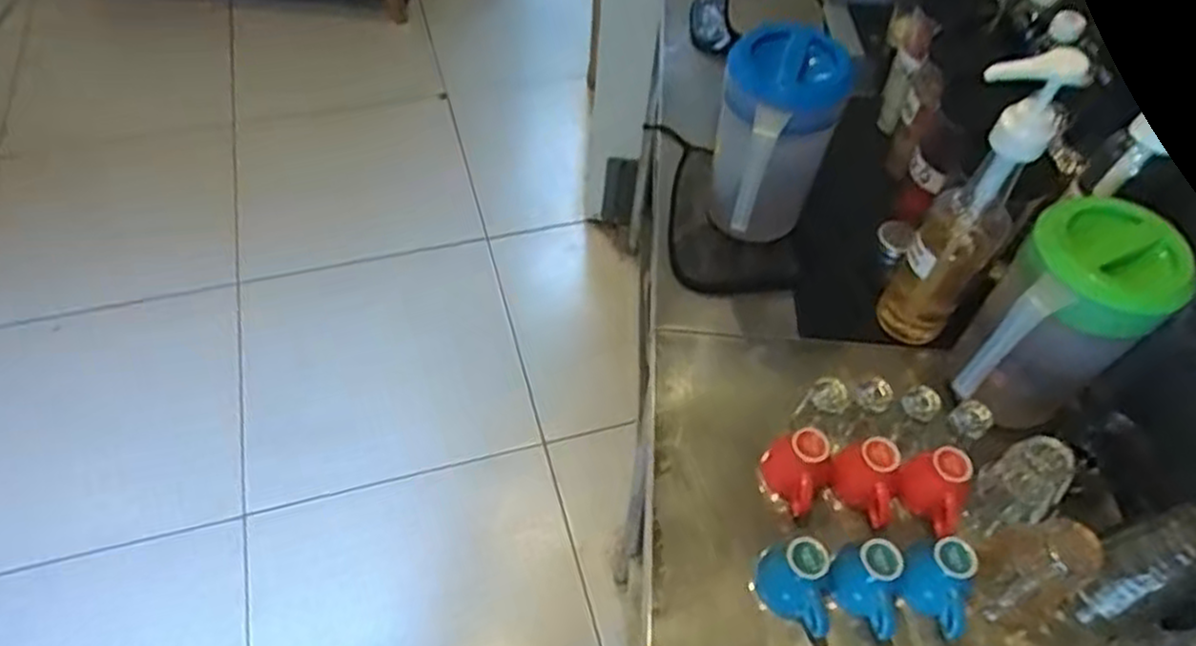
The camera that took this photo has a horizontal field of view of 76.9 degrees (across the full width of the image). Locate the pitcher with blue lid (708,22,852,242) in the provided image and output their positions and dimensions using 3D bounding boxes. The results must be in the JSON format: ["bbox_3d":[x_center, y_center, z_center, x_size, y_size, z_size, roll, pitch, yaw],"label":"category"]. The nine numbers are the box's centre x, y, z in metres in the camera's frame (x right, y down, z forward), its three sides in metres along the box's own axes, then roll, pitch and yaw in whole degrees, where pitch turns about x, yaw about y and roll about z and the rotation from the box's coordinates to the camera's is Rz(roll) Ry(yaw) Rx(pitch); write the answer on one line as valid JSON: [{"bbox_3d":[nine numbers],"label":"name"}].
[{"bbox_3d":[0.181,-0.178,0.826,0.117,0.227,0.144,16,55,8],"label":"pitcher with blue lid"}]

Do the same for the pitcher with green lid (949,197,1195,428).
[{"bbox_3d":[0.416,0.012,0.703,0.146,0.211,0.116,-35,63,-25],"label":"pitcher with green lid"}]

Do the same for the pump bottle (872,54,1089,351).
[{"bbox_3d":[0.357,-0.102,0.724,0.064,0.351,0.072,-35,63,-25],"label":"pump bottle"}]

